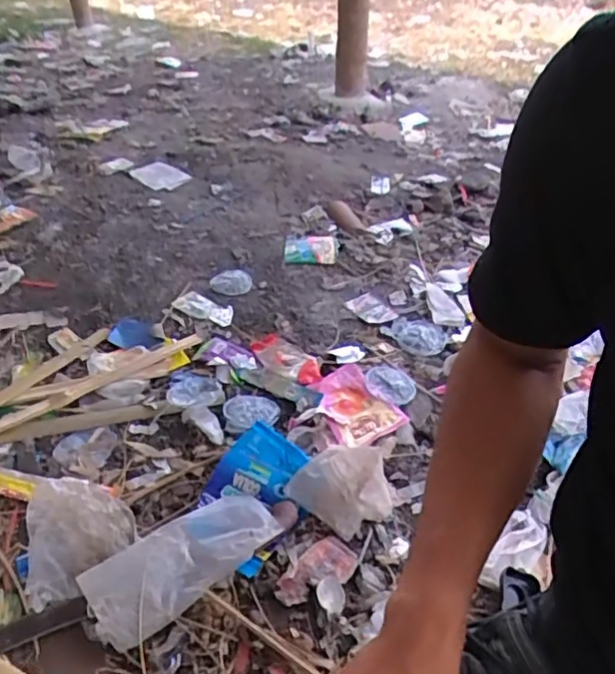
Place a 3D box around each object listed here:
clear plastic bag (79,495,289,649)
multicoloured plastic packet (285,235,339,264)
[{"bbox_3d":[-0.159,0.288,0.798,0.245,0.042,0.109,-25,49,-28],"label":"clear plastic bag"},{"bbox_3d":[0.010,-0.210,1.447,0.123,0.012,0.112,1,42,-2],"label":"multicoloured plastic packet"}]

